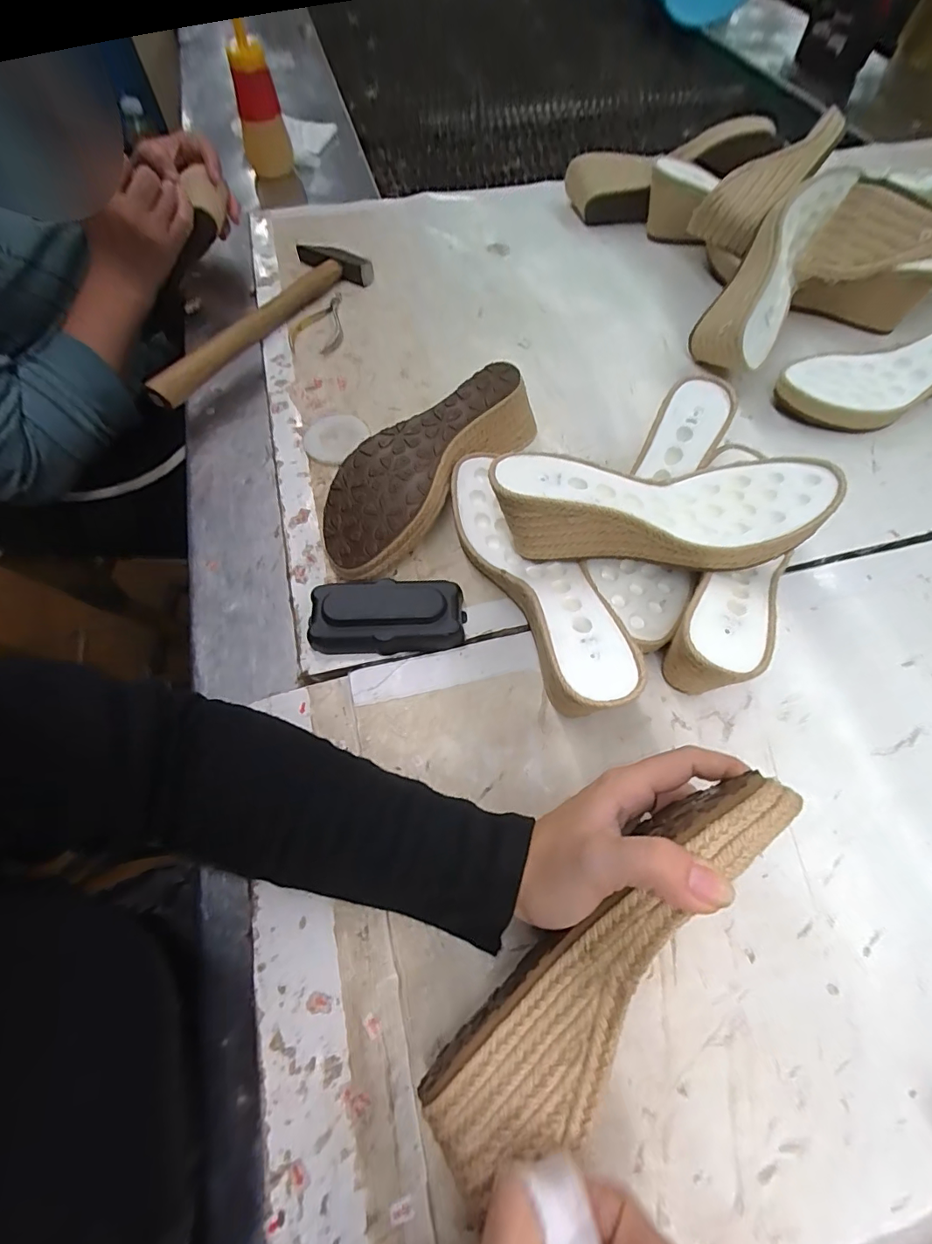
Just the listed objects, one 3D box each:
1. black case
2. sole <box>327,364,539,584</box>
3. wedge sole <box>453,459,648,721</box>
[{"bbox_3d":[-0.056,-0.005,0.358,0.106,0.026,0.048,-4,62,-2],"label":"black case"},{"bbox_3d":[-0.035,-0.123,0.402,0.077,0.069,0.204,37,68,18],"label":"sole"},{"bbox_3d":[0.046,-0.033,0.352,0.061,0.064,0.224,-19,63,-10],"label":"wedge sole"}]

